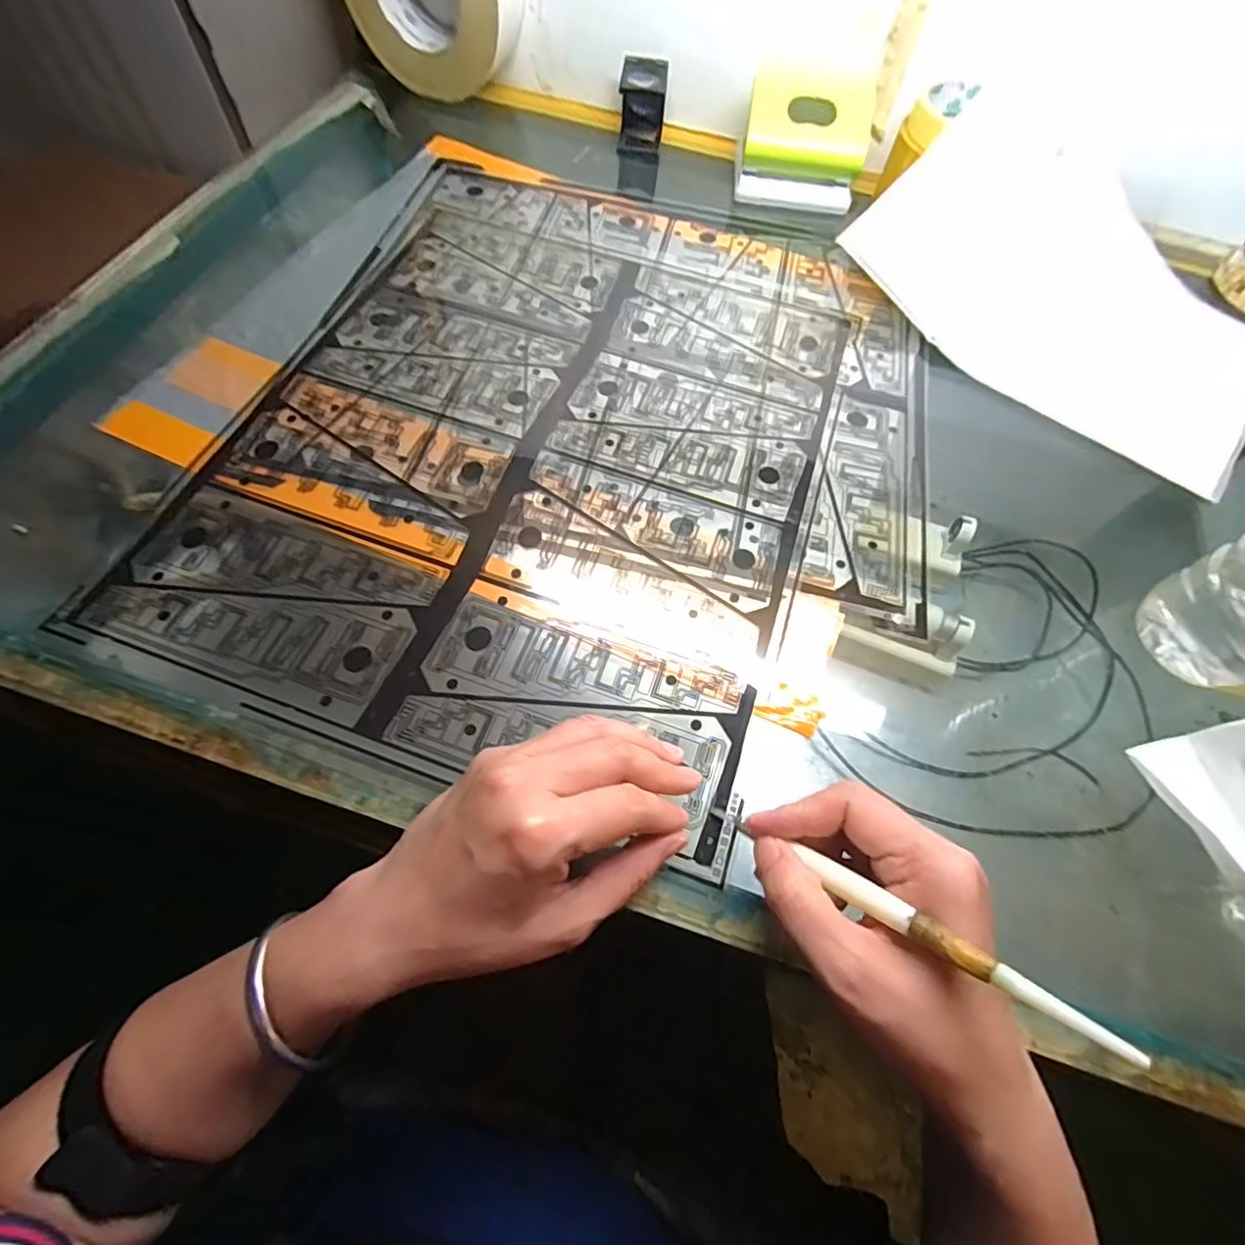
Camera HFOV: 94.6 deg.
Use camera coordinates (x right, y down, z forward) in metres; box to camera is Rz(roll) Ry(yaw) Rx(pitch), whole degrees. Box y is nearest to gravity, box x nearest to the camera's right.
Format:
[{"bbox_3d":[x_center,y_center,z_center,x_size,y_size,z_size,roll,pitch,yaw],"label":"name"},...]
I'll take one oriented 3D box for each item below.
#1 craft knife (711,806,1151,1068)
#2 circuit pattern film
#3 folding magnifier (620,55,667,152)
[{"bbox_3d":[0.090,0.100,0.206,0.011,0.012,0.147,-45,35,-21],"label":"craft knife"},{"bbox_3d":[-0.014,-0.132,0.370,0.414,0.005,0.473,17,63,5],"label":"circuit pattern film"},{"bbox_3d":[0.018,-0.450,0.507,0.037,0.064,0.029,7,64,0],"label":"folding magnifier"}]

